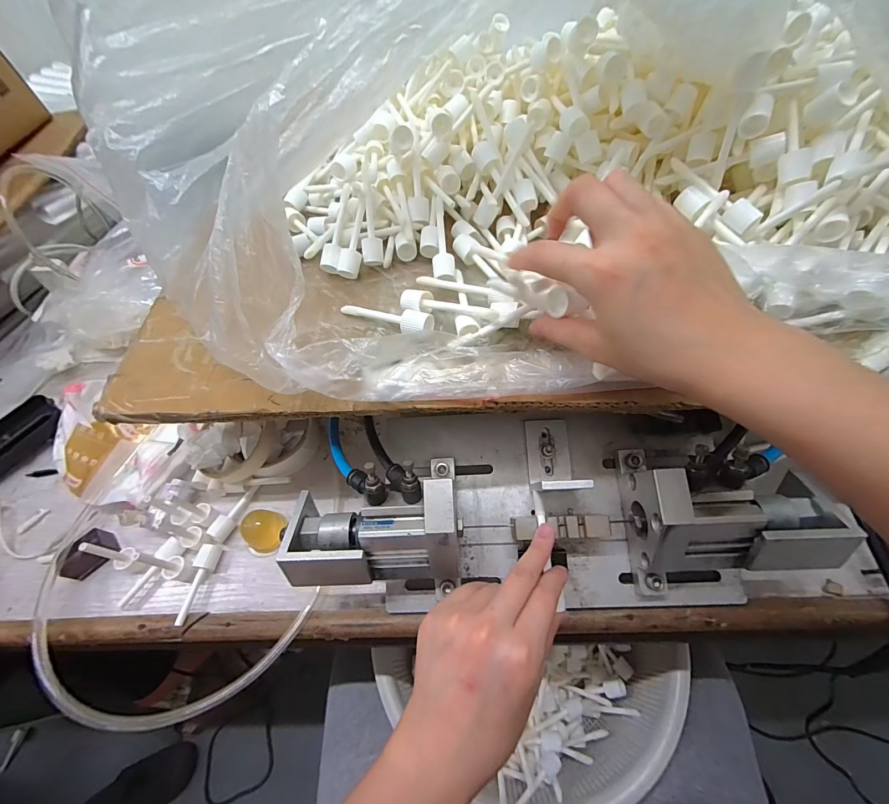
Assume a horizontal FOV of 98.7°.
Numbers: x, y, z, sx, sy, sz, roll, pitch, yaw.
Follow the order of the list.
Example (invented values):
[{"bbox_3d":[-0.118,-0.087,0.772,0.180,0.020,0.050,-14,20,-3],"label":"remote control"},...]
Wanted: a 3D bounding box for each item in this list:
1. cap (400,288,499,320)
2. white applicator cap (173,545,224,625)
[{"bbox_3d":[0.003,-0.070,0.285,0.083,0.017,0.018,18,60,32],"label":"cap"},{"bbox_3d":[-0.218,0.160,0.338,0.014,0.012,0.064,4,58,7],"label":"white applicator cap"}]

